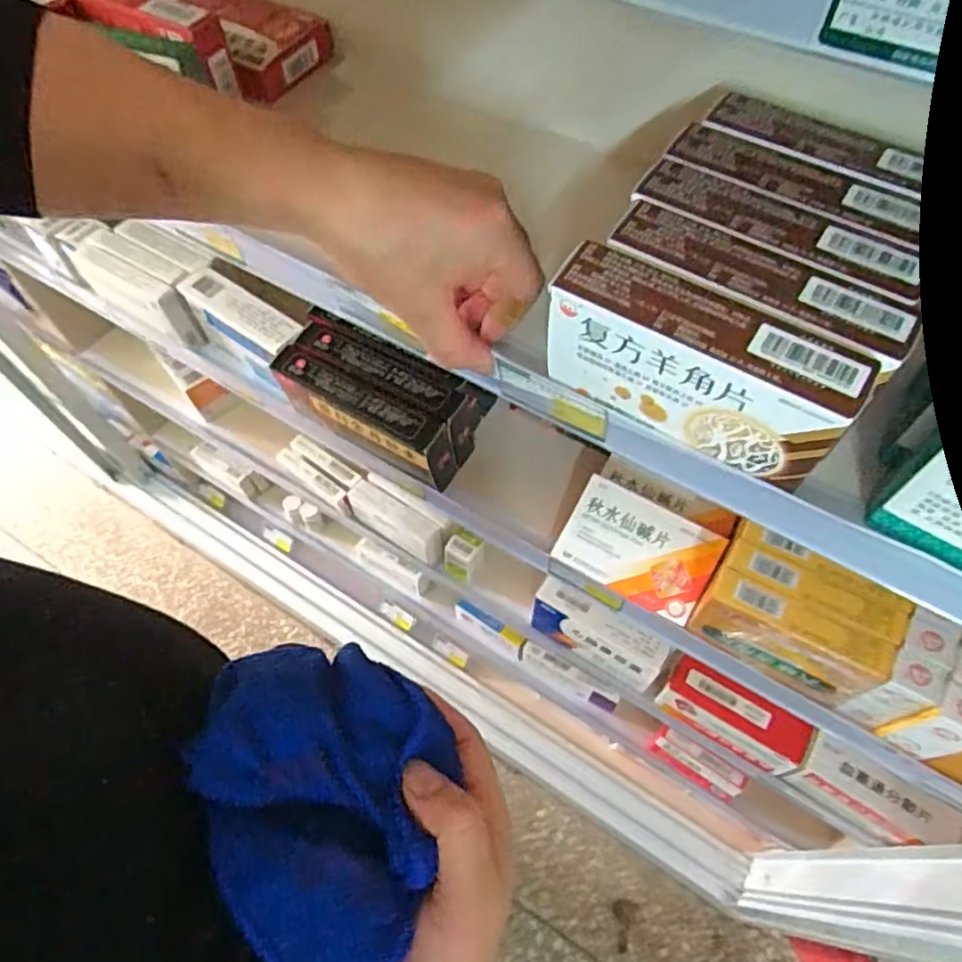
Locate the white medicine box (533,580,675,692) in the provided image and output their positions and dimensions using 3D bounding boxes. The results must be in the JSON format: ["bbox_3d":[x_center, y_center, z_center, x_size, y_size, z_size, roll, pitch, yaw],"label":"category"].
[{"bbox_3d":[0.122,0.162,0.694,0.139,0.086,0.034,31,66,18],"label":"white medicine box"}]

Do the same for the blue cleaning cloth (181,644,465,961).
[{"bbox_3d":[-0.059,0.134,0.274,0.097,0.035,0.134,-18,57,-9],"label":"blue cleaning cloth"}]

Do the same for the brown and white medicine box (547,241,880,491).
[{"bbox_3d":[0.097,-0.048,0.311,0.134,0.076,0.031,29,65,17],"label":"brown and white medicine box"}]

